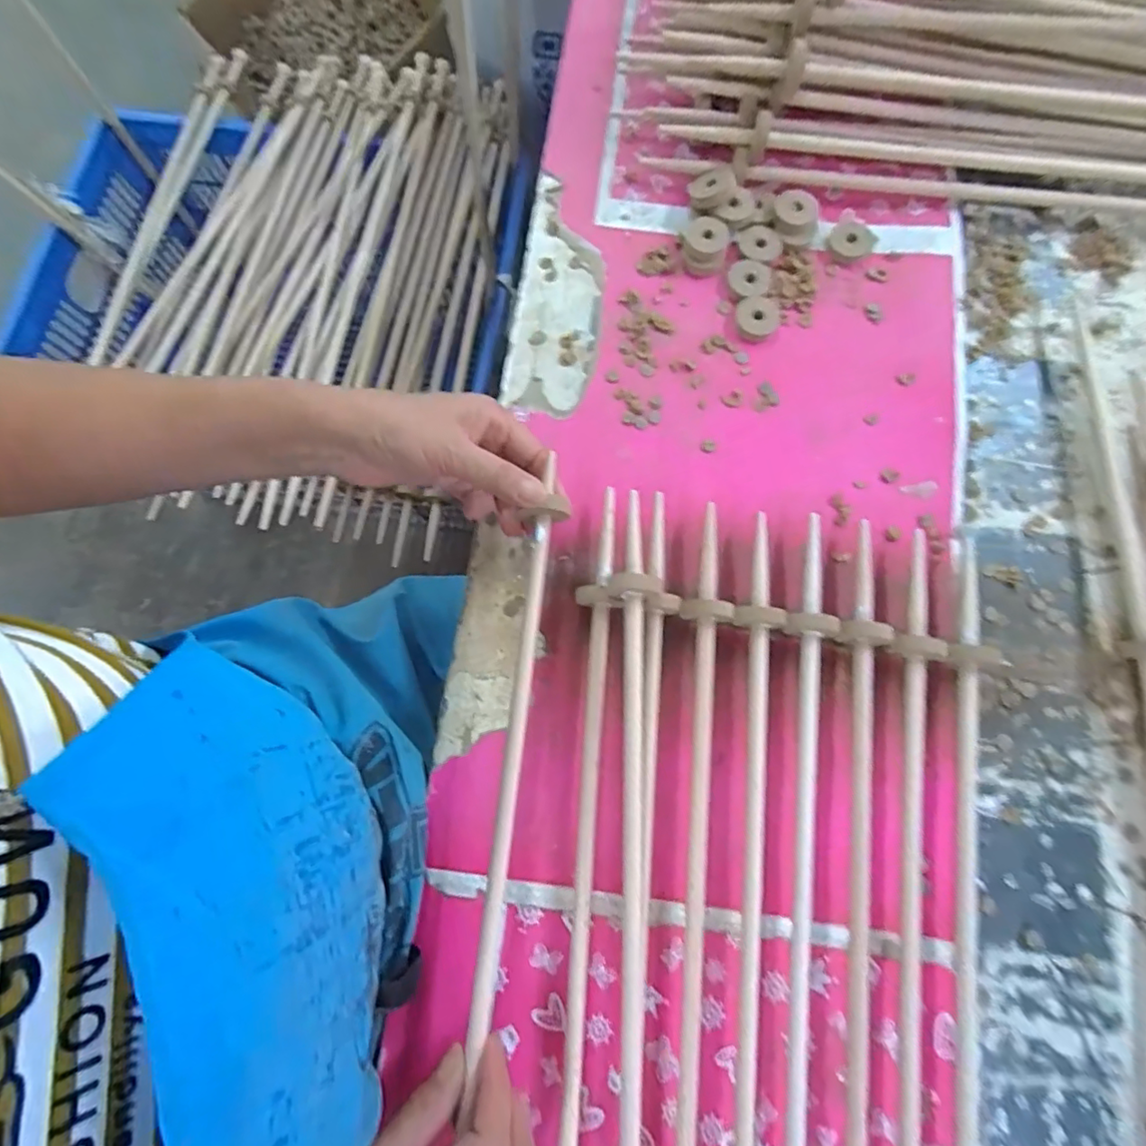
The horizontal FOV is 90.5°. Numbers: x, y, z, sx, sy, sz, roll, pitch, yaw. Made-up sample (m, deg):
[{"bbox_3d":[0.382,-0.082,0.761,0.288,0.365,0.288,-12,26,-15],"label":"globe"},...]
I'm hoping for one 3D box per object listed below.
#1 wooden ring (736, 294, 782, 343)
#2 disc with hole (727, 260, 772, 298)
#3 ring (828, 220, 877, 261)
[{"bbox_3d":[0.148,-0.204,0.453,0.033,0.007,0.041,28,78,6],"label":"wooden ring"},{"bbox_3d":[0.143,-0.238,0.461,0.034,0.005,0.033,0,77,0],"label":"disc with hole"},{"bbox_3d":[0.232,-0.277,0.469,0.041,0.009,0.034,-39,80,-9],"label":"ring"}]

